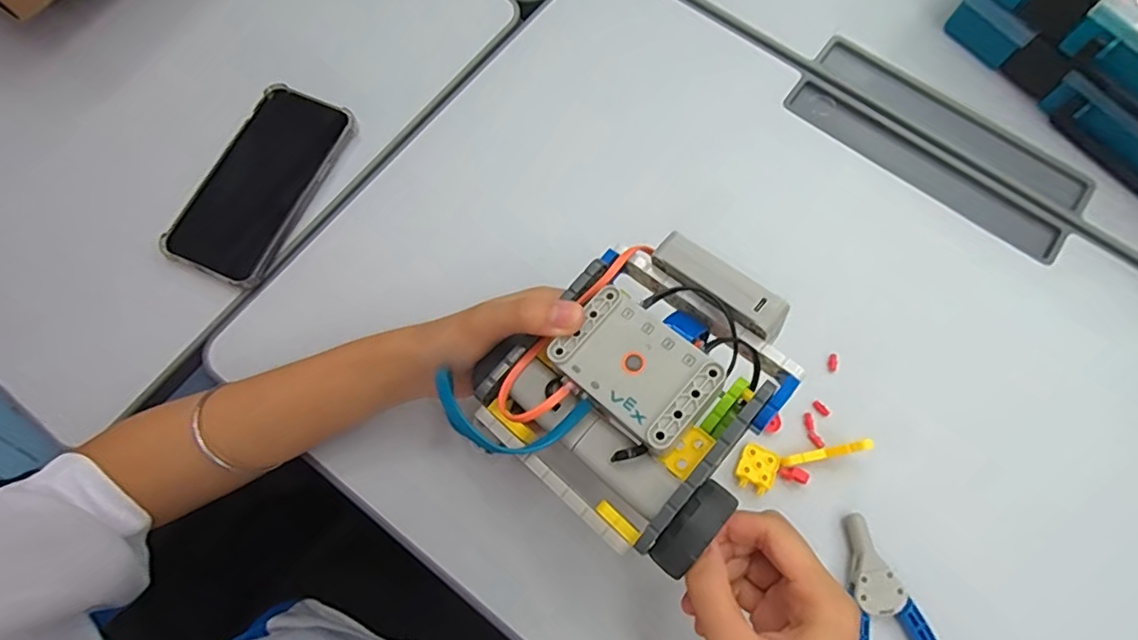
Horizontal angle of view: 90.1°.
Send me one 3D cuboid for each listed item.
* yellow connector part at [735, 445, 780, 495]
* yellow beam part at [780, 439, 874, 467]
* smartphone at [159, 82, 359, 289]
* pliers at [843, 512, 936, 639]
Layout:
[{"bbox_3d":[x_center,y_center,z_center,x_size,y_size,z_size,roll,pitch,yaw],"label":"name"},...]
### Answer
[{"bbox_3d":[0.128,0.102,0.387,0.025,0.004,0.030,26,75,6],"label":"yellow connector part"},{"bbox_3d":[0.172,0.089,0.381,0.058,0.007,0.008,-17,73,15],"label":"yellow beam part"},{"bbox_3d":[-0.238,-0.107,0.445,0.082,0.018,0.160,25,74,6],"label":"smartphone"},{"bbox_3d":[0.208,0.193,0.354,0.066,0.011,0.130,4,73,0],"label":"pliers"}]

